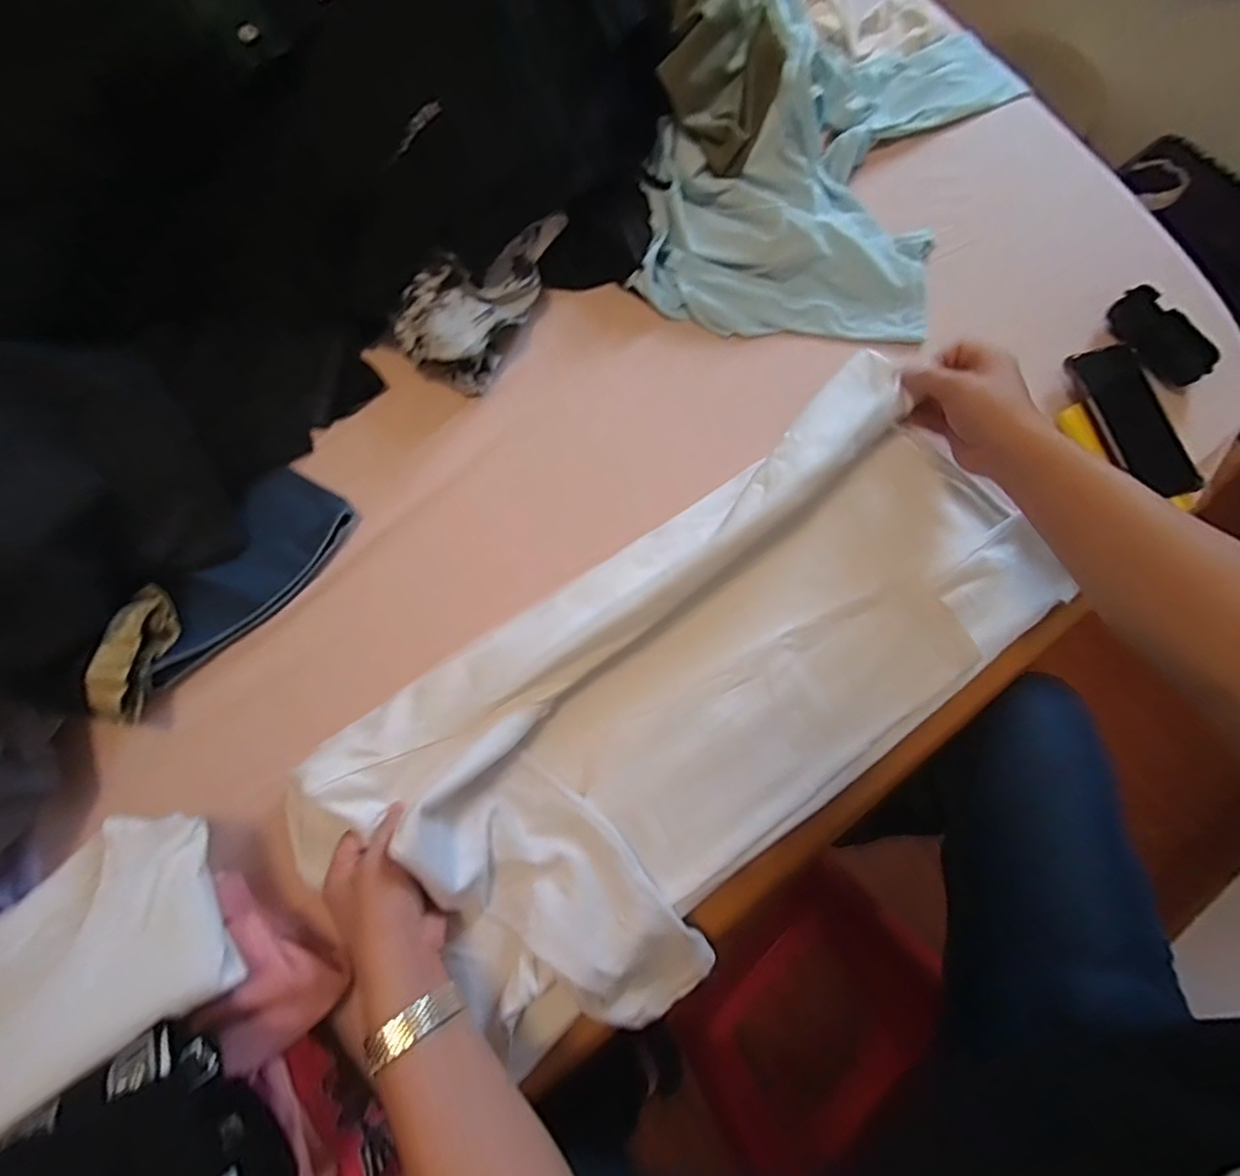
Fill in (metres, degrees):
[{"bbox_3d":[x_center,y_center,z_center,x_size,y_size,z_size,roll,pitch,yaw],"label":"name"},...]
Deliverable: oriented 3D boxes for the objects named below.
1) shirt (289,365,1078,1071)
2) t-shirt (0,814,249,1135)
[{"bbox_3d":[0.072,0.102,0.503,0.642,0.072,0.317,-35,80,-8],"label":"shirt"},{"bbox_3d":[-0.444,0.309,0.379,0.362,0.065,0.161,-32,58,-9],"label":"t-shirt"}]

